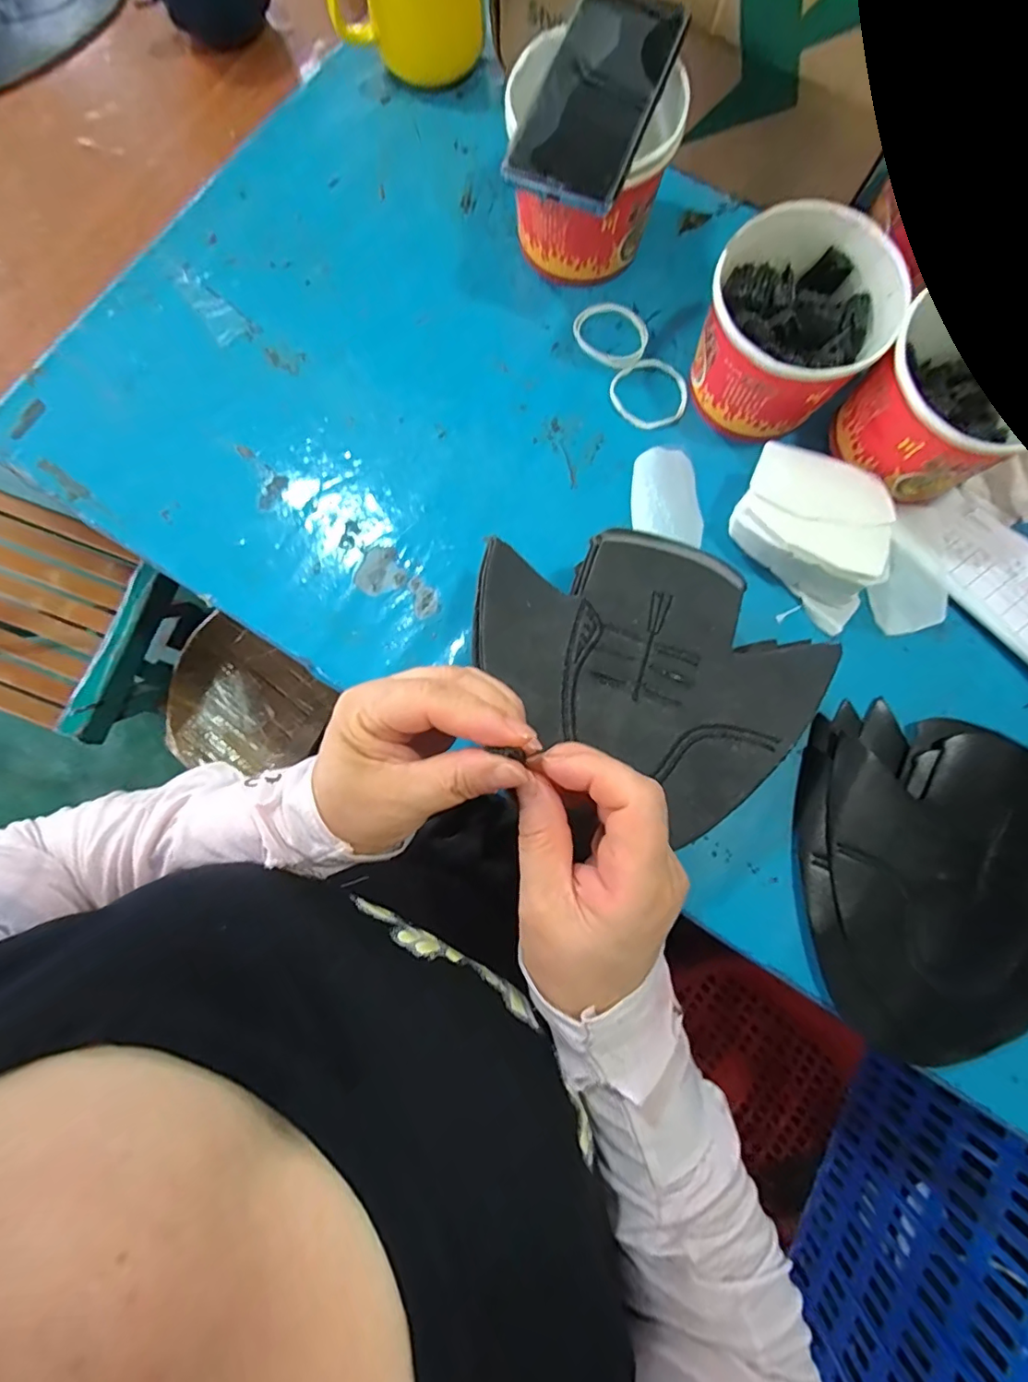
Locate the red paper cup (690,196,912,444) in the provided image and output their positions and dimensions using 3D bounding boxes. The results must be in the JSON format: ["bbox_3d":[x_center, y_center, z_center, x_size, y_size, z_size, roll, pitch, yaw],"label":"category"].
[{"bbox_3d":[0.184,-0.241,0.364,0.111,0.089,0.113,0,79,-1],"label":"red paper cup"}]

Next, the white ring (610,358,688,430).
[{"bbox_3d":[0.103,-0.226,0.402,0.057,0.004,0.055,0,79,-1],"label":"white ring"}]

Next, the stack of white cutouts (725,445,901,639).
[{"bbox_3d":[0.209,-0.113,0.364,0.114,0.040,0.085,41,81,6],"label":"stack of white cutouts"}]

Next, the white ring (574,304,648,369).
[{"bbox_3d":[0.077,-0.279,0.411,0.058,0.004,0.049,33,81,5],"label":"white ring"}]

